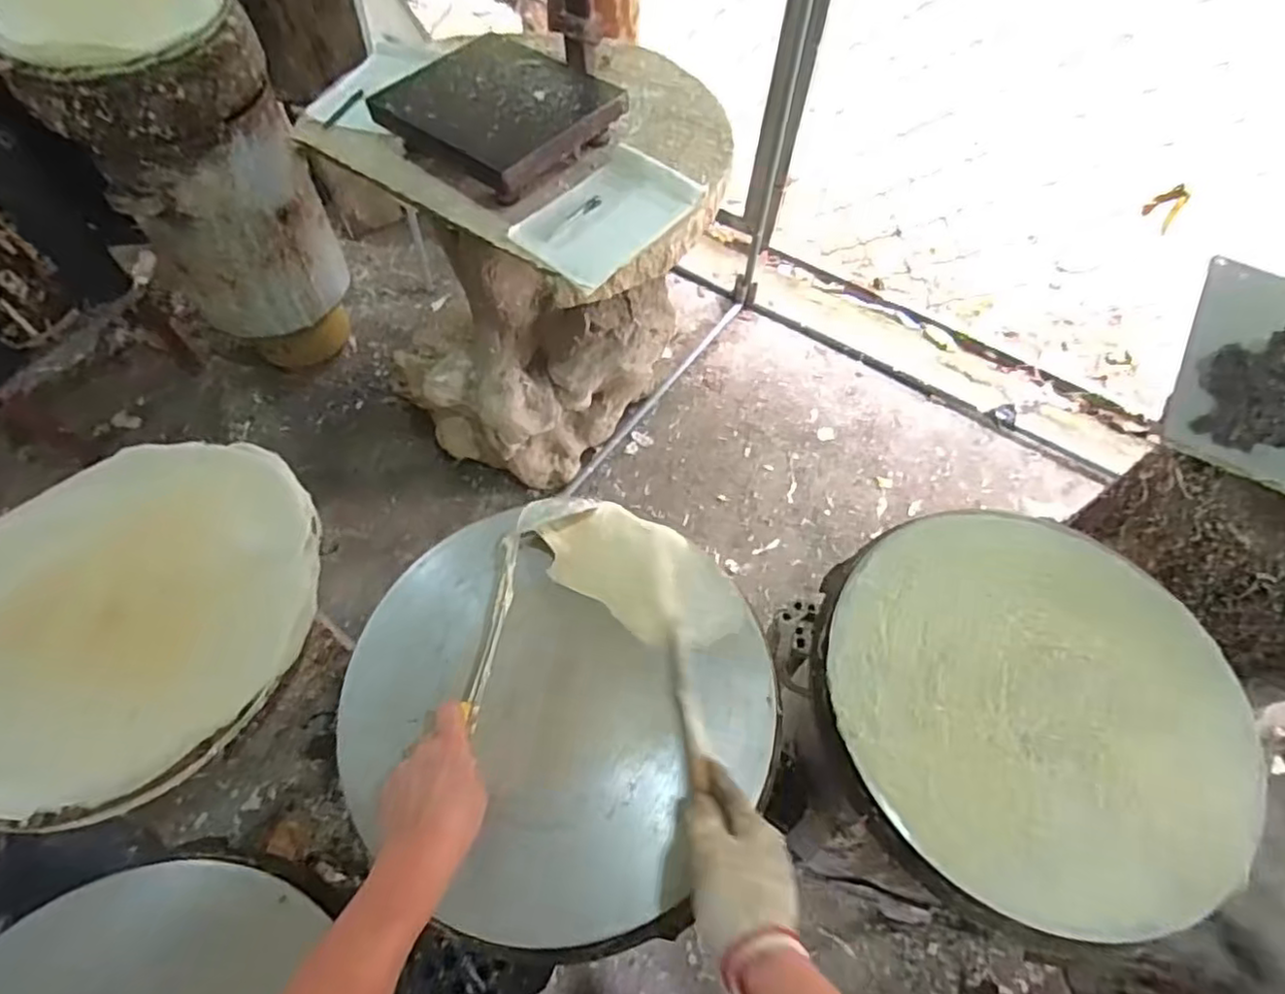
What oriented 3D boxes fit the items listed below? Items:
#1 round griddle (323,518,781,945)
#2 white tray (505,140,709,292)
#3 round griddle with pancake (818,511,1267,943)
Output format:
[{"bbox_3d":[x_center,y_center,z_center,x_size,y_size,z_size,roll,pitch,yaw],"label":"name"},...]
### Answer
[{"bbox_3d":[-0.075,0.197,0.601,0.382,0.033,0.342,8,58,5],"label":"round griddle"},{"bbox_3d":[-0.064,-0.483,1.110,0.203,0.027,0.296,34,63,20],"label":"white tray"},{"bbox_3d":[0.370,0.187,0.623,0.380,0.030,0.363,0,57,0],"label":"round griddle with pancake"}]

